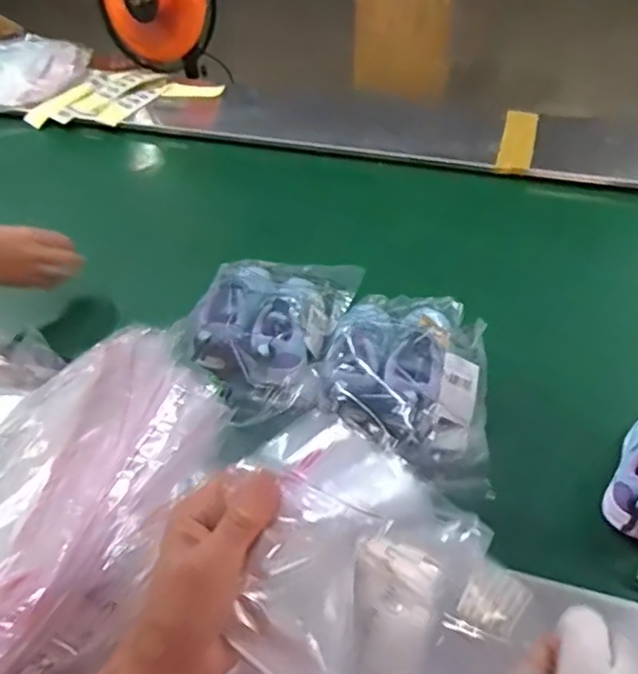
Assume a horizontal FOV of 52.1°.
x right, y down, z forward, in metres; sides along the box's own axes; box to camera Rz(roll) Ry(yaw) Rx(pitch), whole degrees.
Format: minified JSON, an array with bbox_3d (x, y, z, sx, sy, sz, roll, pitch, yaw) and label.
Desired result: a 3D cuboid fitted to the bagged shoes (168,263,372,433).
[{"bbox_3d":[-0.064,-0.019,0.816,0.166,0.069,0.281,10,45,13],"label":"bagged shoes"}]

